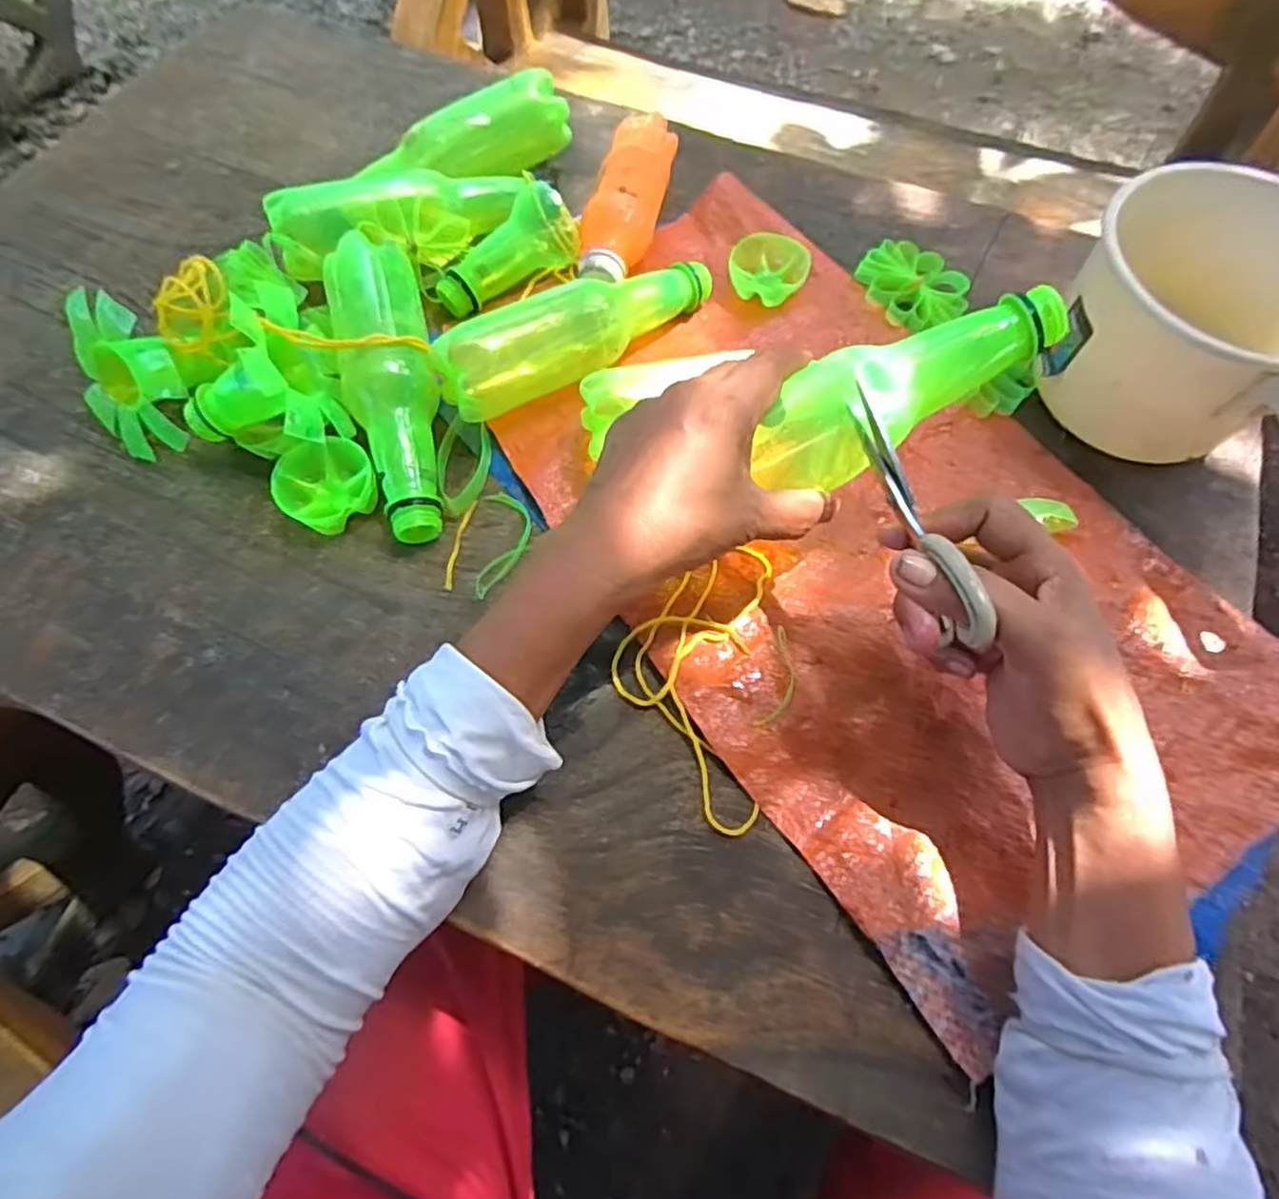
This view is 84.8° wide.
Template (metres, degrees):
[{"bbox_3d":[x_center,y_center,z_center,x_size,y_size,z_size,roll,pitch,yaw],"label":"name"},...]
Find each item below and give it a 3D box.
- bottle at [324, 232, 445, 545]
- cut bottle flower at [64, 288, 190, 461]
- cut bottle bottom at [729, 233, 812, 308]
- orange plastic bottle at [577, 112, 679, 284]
[{"bbox_3d":[-0.149,-0.130,0.427,0.053,0.058,0.194,-15,64,-8],"label":"bottle"},{"bbox_3d":[-0.300,-0.133,0.416,0.077,0.092,0.033,-1,27,24],"label":"cut bottle flower"},{"bbox_3d":[0.092,-0.235,0.499,0.055,0.018,0.049,13,63,7],"label":"cut bottle bottom"},{"bbox_3d":[-0.011,-0.283,0.505,0.051,0.046,0.167,11,63,6],"label":"orange plastic bottle"}]

